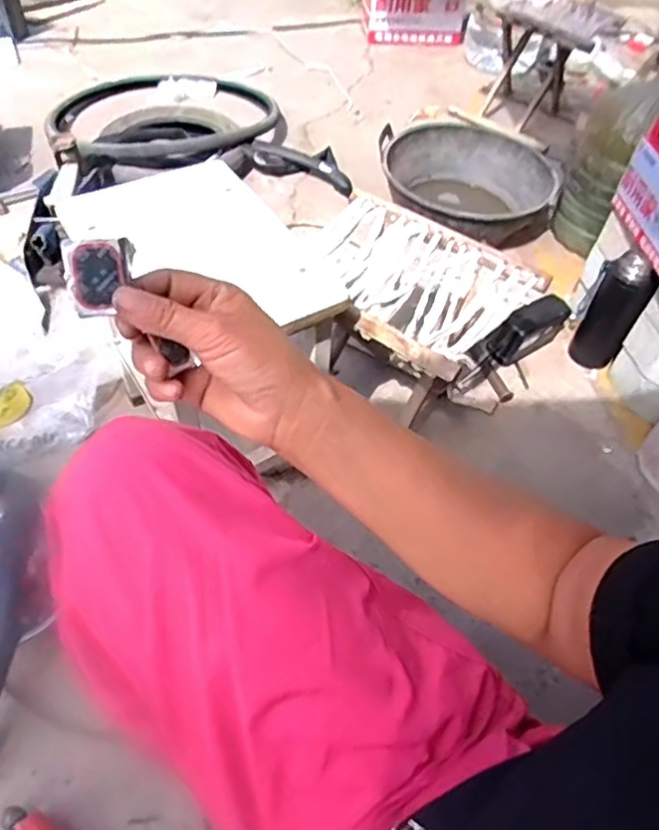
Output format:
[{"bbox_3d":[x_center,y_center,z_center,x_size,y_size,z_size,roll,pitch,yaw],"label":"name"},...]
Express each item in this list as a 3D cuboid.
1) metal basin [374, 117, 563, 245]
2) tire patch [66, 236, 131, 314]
[{"bbox_3d":[0.291,-0.491,1.363,0.385,0.136,0.385,1,53,-2],"label":"metal basin"},{"bbox_3d":[-0.125,-0.075,0.331,0.031,0.039,0.004,-20,19,-30],"label":"tire patch"}]

